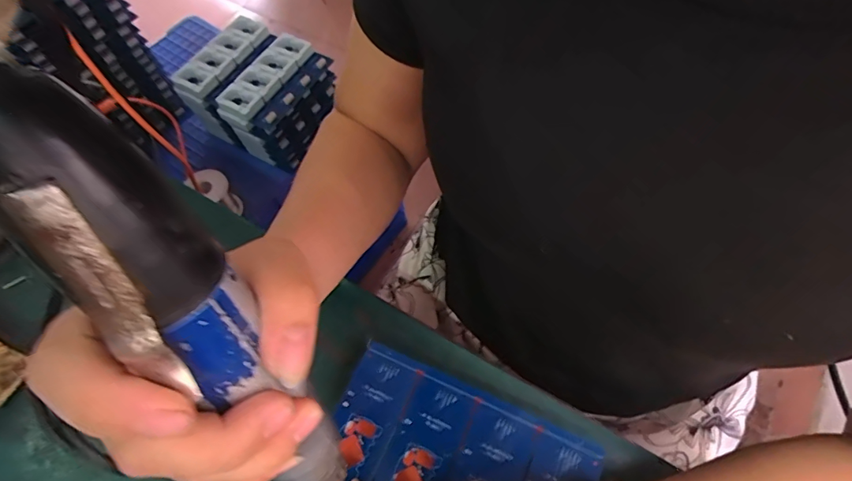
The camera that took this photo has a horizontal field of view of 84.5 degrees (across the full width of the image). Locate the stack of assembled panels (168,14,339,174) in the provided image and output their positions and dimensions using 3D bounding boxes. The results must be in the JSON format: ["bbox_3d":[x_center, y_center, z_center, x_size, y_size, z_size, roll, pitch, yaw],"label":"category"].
[{"bbox_3d":[-0.268,-0.242,0.773,0.185,0.123,0.172,27,67,14],"label":"stack of assembled panels"}]

